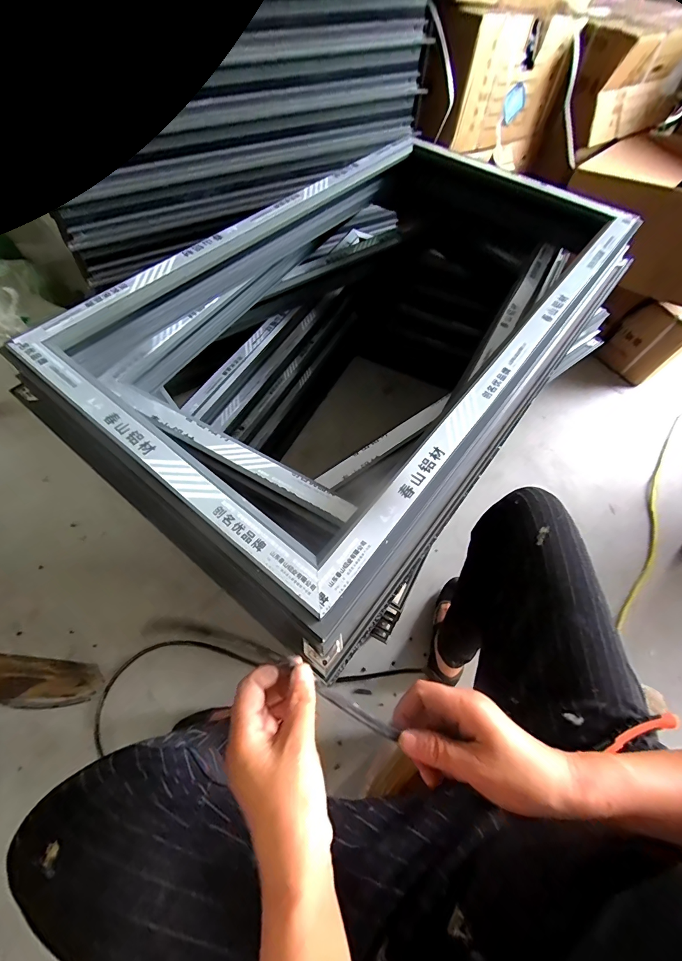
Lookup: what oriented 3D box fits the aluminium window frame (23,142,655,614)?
[{"bbox_3d":[0.063,-0.288,0.538,0.493,0.041,0.835,37,66,16],"label":"aluminium window frame"}]

